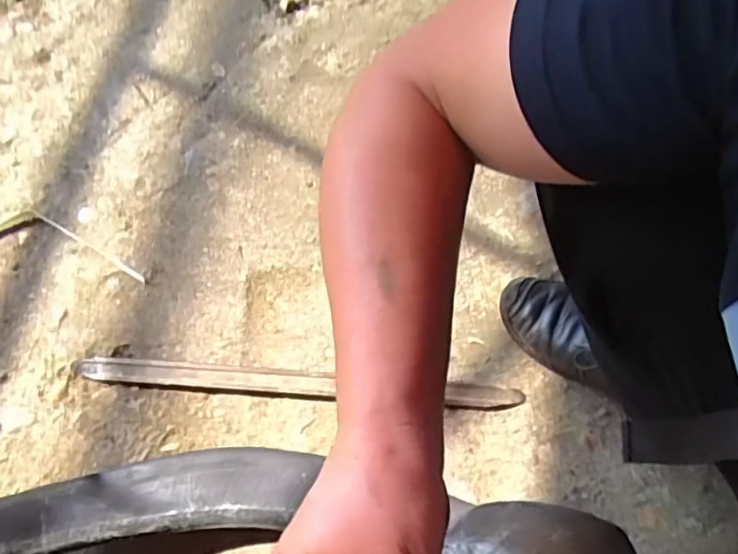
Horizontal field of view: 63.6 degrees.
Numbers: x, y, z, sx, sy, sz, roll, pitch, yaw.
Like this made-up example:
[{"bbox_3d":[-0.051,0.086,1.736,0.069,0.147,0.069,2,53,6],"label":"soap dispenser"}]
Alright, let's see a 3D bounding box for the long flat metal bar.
[{"bbox_3d":[-0.079,0.114,0.647,0.480,0.012,0.025,3,70,2],"label":"long flat metal bar"}]

